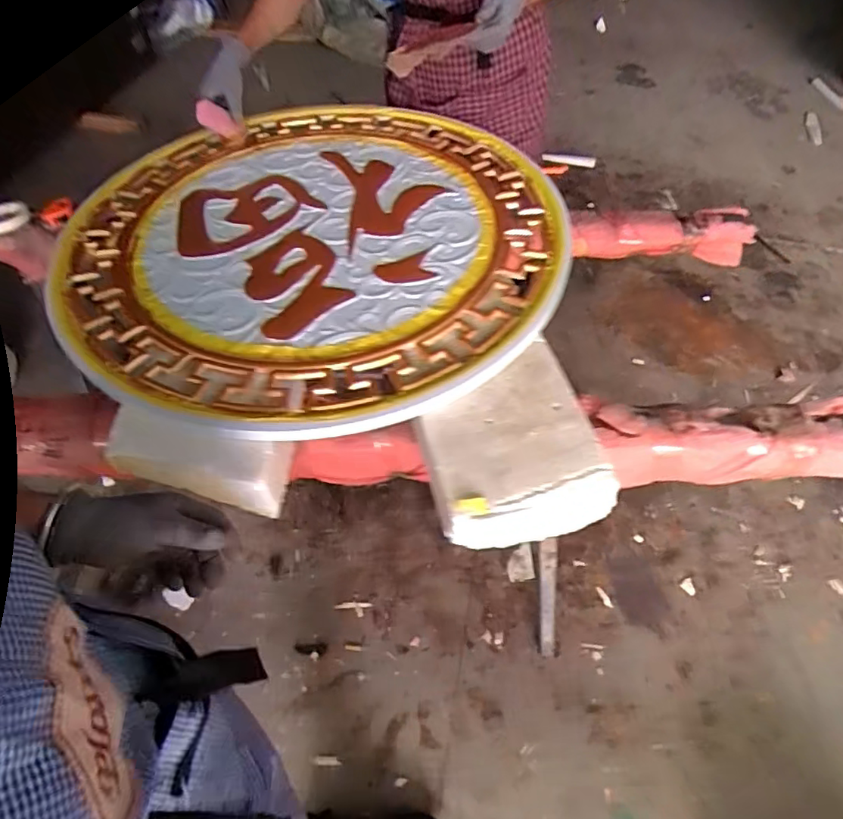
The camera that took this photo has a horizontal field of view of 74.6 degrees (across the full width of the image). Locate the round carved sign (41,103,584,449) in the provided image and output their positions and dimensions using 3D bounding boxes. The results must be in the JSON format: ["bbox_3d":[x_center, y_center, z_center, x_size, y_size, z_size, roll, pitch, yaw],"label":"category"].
[{"bbox_3d":[-0.146,-0.292,0.879,0.745,0.030,0.717,-9,50,-10],"label":"round carved sign"}]

